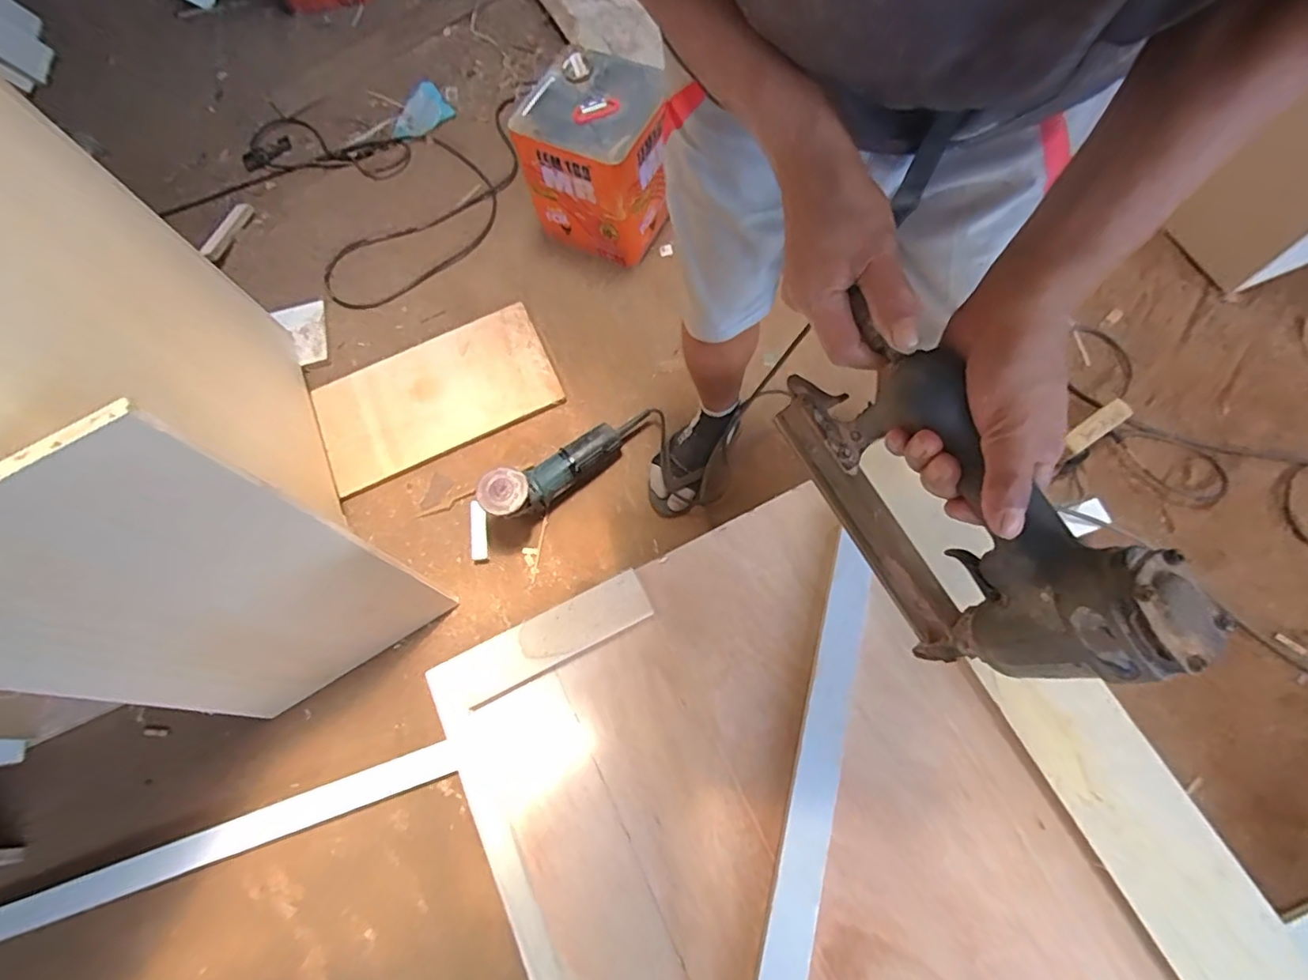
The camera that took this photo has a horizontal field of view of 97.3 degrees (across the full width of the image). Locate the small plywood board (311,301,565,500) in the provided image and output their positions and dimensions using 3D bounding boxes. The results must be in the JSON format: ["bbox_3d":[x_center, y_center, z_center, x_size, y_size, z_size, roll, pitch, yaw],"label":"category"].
[{"bbox_3d":[-0.432,-0.193,1.144,0.447,0.022,0.256,-25,71,-6],"label":"small plywood board"}]

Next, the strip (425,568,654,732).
[{"bbox_3d":[-0.117,0.157,0.593,0.233,0.020,0.054,-28,71,-7],"label":"strip"}]

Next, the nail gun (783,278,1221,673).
[{"bbox_3d":[0.183,0.011,0.364,0.068,0.162,0.242,-25,67,-23],"label":"nail gun"}]

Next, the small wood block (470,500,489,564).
[{"bbox_3d":[-0.309,0.075,1.019,0.028,0.022,0.110,-5,85,1],"label":"small wood block"}]

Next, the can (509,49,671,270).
[{"bbox_3d":[-0.095,-0.649,1.154,0.240,0.257,0.253,25,73,11],"label":"can"}]

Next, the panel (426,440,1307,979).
[{"bbox_3d":[0.239,0.464,0.463,0.573,0.037,0.972,-26,71,-7],"label":"panel"}]

